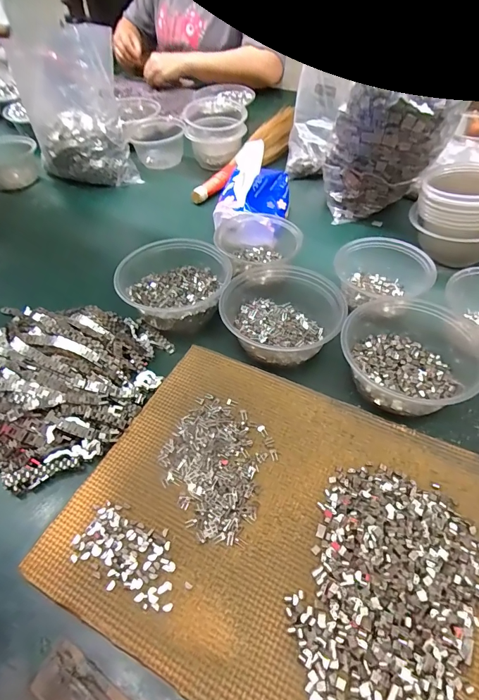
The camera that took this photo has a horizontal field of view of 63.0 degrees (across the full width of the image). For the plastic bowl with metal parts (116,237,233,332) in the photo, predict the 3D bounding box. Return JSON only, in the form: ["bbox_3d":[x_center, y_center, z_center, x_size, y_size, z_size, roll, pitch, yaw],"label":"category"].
[{"bbox_3d":[-0.078,-0.088,0.486,0.131,0.063,0.120,-1,49,1],"label":"plastic bowl with metal parts"}]

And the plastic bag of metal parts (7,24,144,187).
[{"bbox_3d":[-0.287,-0.419,0.693,0.166,0.206,0.135,-16,50,-11],"label":"plastic bag of metal parts"}]

